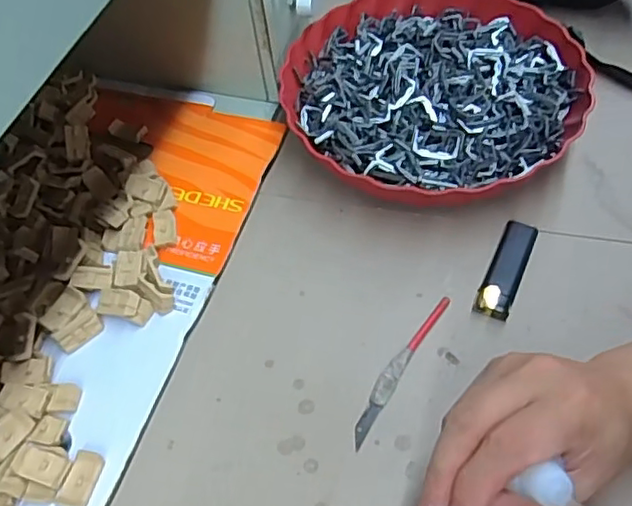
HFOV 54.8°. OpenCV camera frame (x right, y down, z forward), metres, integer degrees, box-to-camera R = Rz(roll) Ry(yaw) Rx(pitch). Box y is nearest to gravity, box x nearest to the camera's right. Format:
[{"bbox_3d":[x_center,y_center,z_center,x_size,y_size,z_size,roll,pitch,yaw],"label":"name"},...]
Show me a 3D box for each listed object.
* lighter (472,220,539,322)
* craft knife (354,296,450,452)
[{"bbox_3d":[0.136,0.011,0.436,0.024,0.012,0.083,22,59,15],"label":"lighter"},{"bbox_3d":[0.056,0.072,0.400,0.012,0.008,0.120,29,61,19],"label":"craft knife"}]

